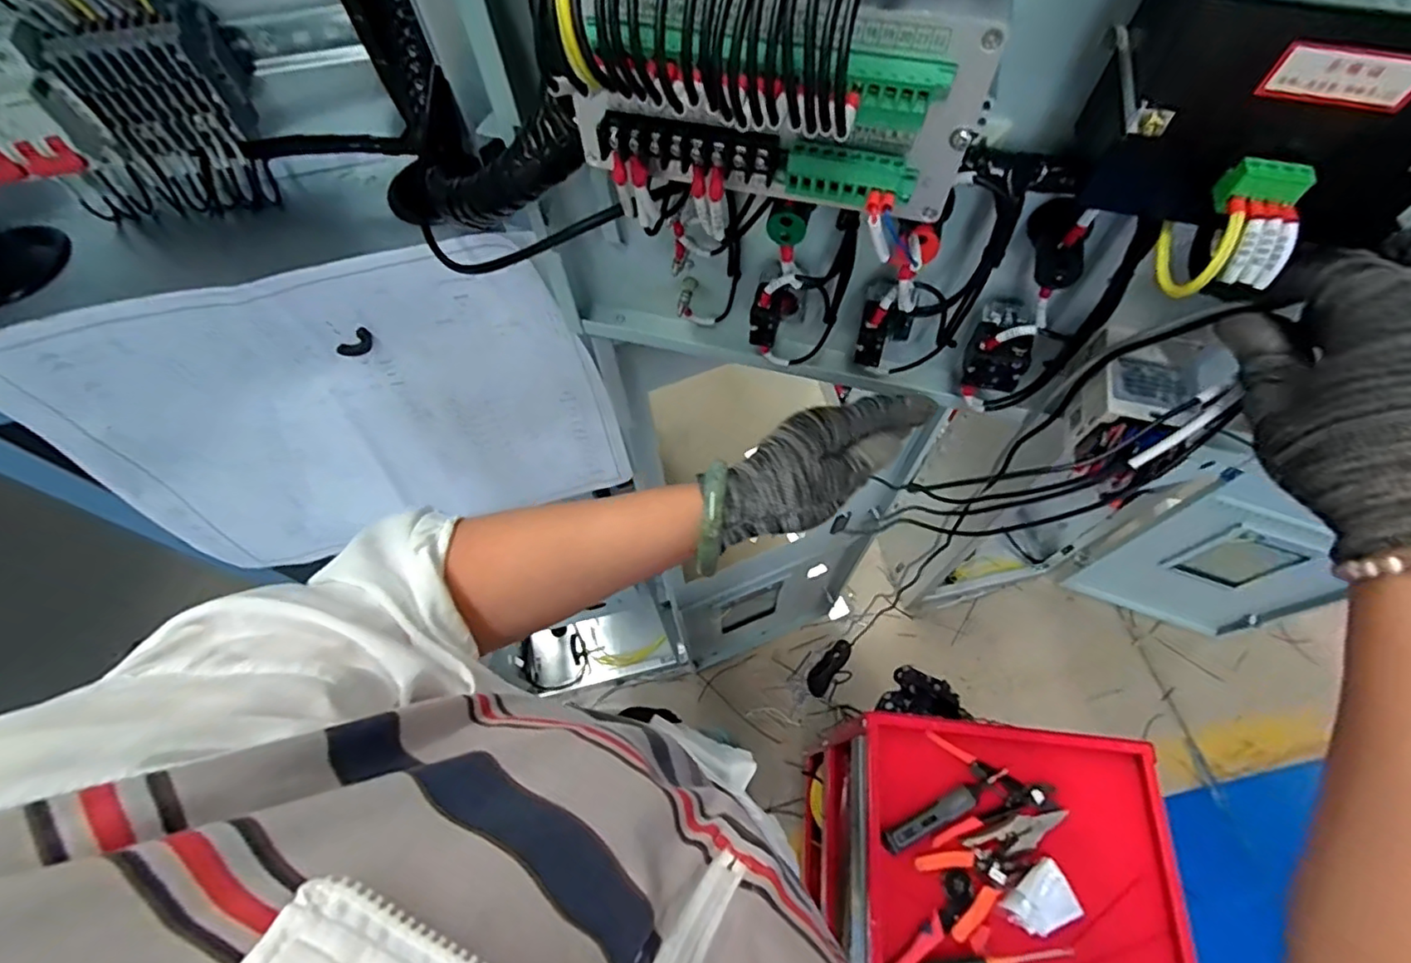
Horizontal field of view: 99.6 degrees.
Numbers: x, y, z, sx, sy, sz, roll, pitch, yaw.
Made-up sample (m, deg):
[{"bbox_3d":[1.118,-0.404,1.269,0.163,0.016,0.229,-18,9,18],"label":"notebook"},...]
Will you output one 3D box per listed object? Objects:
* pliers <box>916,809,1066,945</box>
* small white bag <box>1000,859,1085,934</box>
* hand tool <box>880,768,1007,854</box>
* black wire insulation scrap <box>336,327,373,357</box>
[{"bbox_3d":[0.418,0.534,0.837,0.220,0.016,0.094,-22,65,-10],"label":"pliers"},{"bbox_3d":[0.455,0.570,0.804,0.092,0.023,0.068,-35,67,-15],"label":"small white bag"},{"bbox_3d":[0.349,0.473,0.859,0.207,0.015,0.032,-23,65,-10],"label":"hand tool"},{"bbox_3d":[-0.270,-0.105,0.461,0.029,0.027,0.005,-20,64,-8],"label":"black wire insulation scrap"}]

